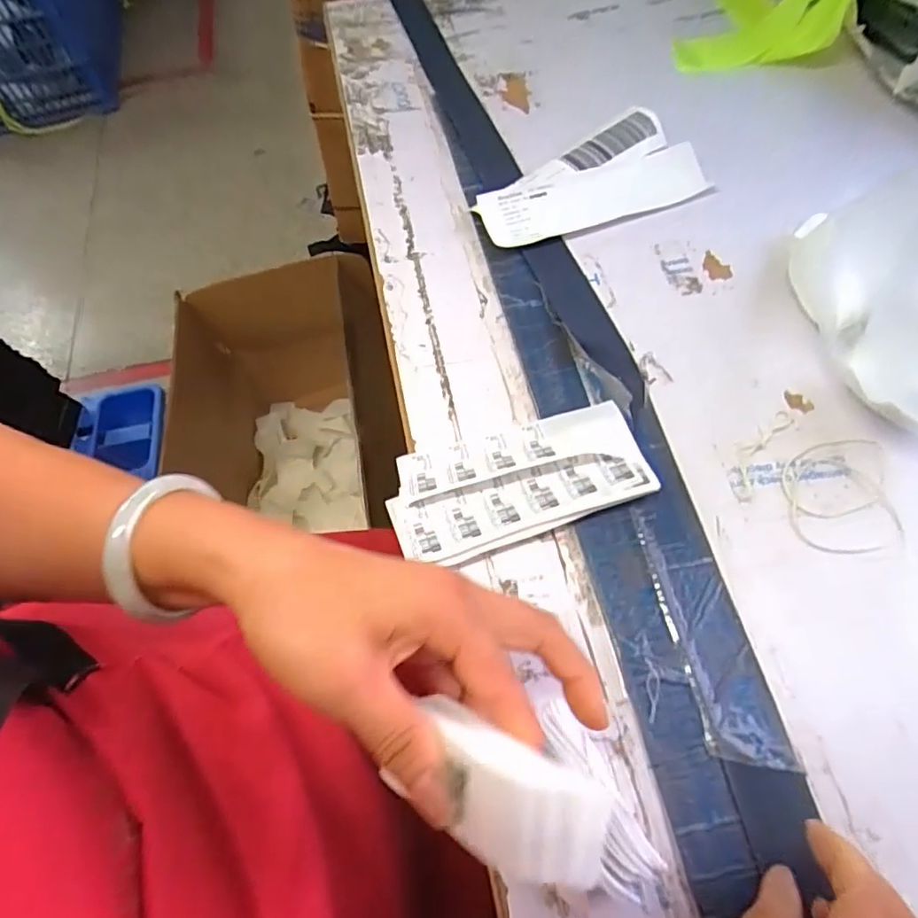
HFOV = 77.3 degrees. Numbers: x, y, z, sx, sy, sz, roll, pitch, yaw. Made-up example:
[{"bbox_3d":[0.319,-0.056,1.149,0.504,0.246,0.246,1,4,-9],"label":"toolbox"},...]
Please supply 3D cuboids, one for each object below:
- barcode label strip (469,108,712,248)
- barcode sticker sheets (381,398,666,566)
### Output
[{"bbox_3d":[0.109,-0.246,0.509,0.194,0.021,0.109,-20,61,-7],"label":"barcode label strip"},{"bbox_3d":[0.036,0.013,0.365,0.159,0.023,0.081,-14,61,-4],"label":"barcode sticker sheets"}]

